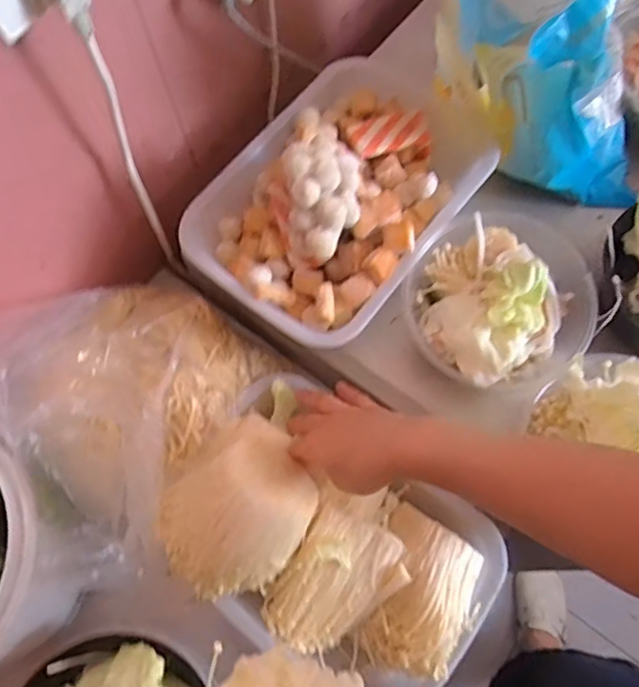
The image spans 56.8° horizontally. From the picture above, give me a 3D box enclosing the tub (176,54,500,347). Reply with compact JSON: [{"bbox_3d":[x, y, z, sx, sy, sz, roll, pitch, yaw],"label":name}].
[{"bbox_3d":[0.015,-0.150,0.563,0.212,0.112,0.279,36,74,15],"label":"tub"}]

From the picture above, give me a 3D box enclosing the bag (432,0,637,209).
[{"bbox_3d":[0.225,-0.284,0.546,0.231,0.254,0.189,7,69,5],"label":"bag"}]

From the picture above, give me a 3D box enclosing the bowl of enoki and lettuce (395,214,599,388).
[{"bbox_3d":[0.159,-0.041,0.536,0.160,0.070,0.157,-1,68,2],"label":"bowl of enoki and lettuce"}]

